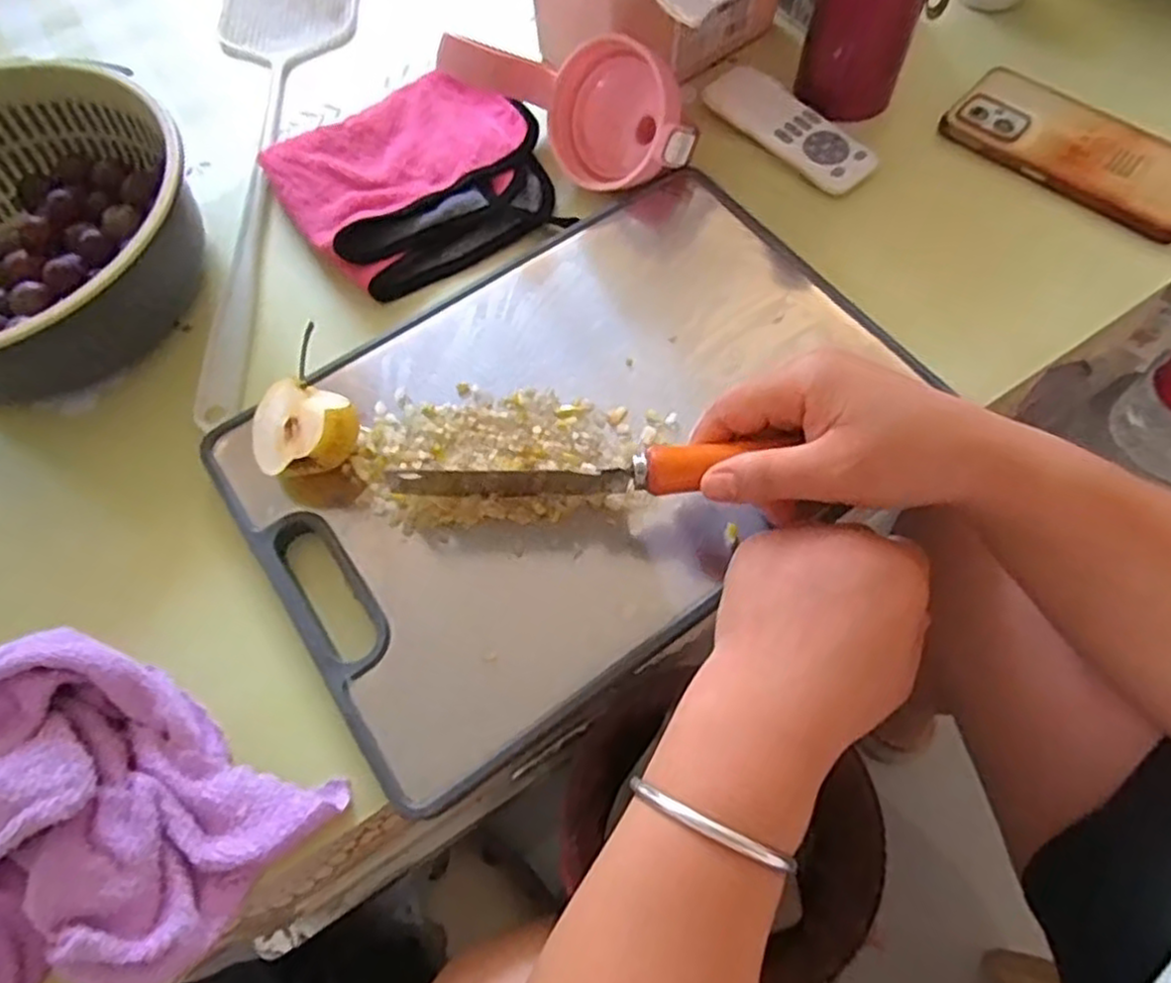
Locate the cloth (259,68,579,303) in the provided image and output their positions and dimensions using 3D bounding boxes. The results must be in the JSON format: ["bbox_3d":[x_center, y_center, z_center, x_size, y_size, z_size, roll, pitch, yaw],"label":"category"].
[{"bbox_3d":[-0.108,-0.210,0.491,0.166,0.019,0.155,-33,66,-14],"label":"cloth"}]

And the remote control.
[{"bbox_3d":[0.136,-0.248,0.499,0.041,0.012,0.127,-37,67,-16],"label":"remote control"}]

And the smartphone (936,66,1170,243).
[{"bbox_3d":[0.322,-0.225,0.482,0.160,0.009,0.078,41,71,21],"label":"smartphone"}]

